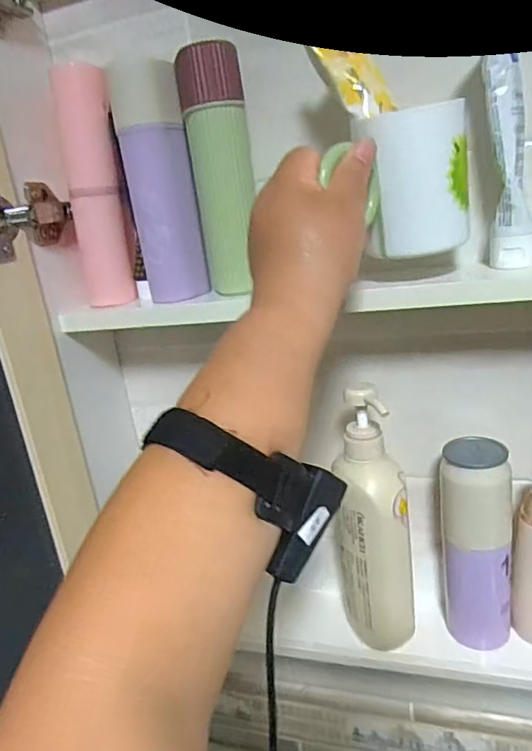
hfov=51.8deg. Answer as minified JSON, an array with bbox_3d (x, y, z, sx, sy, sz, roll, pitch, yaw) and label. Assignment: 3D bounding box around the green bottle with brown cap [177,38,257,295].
[{"bbox_3d":[-0.037,-0.167,0.468,0.053,0.193,0.042,-6,25,0],"label":"green bottle with brown cap"}]

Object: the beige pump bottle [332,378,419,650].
[{"bbox_3d":[0.093,0.130,0.486,0.057,0.233,0.073,-10,26,-8],"label":"beige pump bottle"}]

